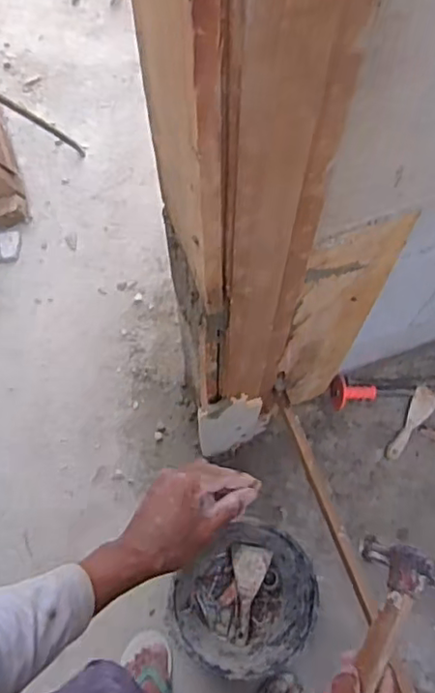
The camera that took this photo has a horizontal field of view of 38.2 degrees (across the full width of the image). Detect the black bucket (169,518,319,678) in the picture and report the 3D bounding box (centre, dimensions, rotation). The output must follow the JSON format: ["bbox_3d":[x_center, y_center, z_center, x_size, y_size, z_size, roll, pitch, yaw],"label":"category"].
[{"bbox_3d":[0.062,0.529,1.297,0.282,0.189,0.252,-37,75,-12],"label":"black bucket"}]

